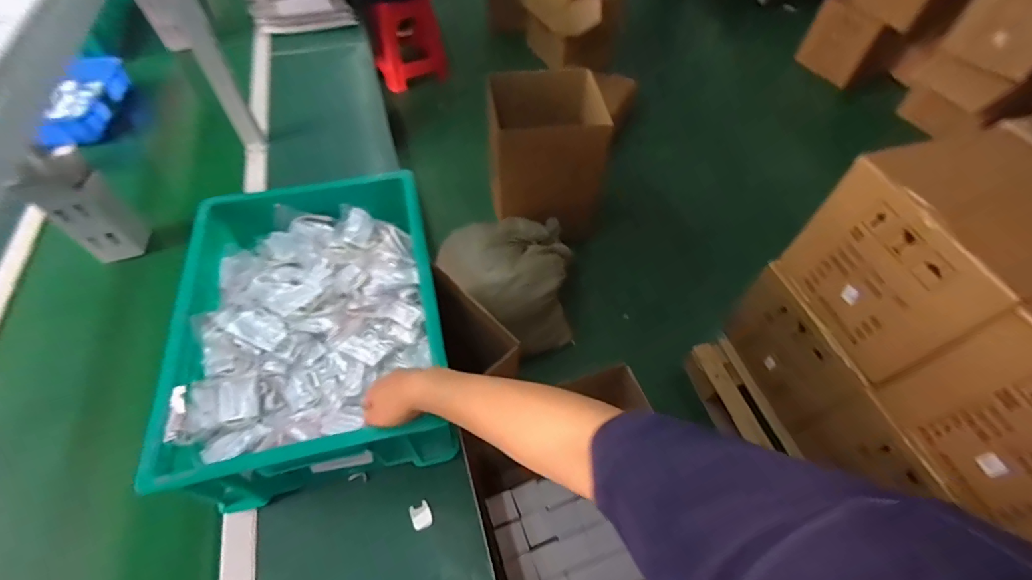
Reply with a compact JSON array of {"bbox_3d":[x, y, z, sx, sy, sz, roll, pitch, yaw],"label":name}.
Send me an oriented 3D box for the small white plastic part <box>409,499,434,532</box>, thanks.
[{"bbox_3d":[-0.133,0.318,0.628,0.029,0.004,0.036,-25,59,-17],"label":"small white plastic part"}]

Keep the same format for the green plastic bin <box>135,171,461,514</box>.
[{"bbox_3d":[-0.303,0.042,0.710,0.348,0.167,0.478,-12,56,-9],"label":"green plastic bin"}]

